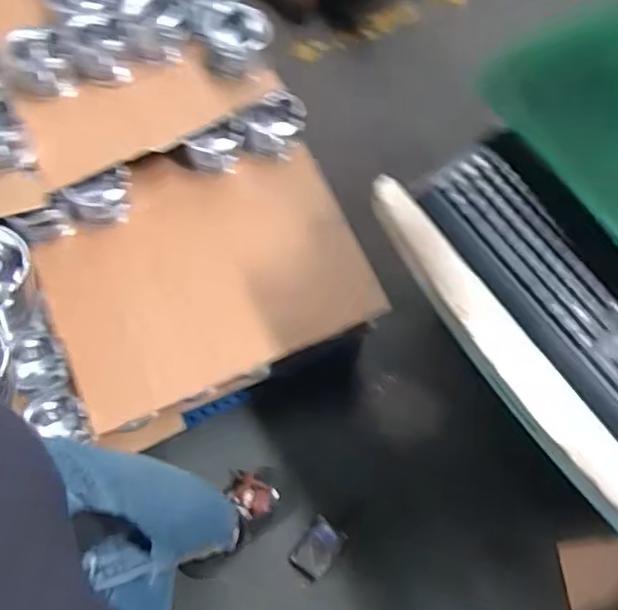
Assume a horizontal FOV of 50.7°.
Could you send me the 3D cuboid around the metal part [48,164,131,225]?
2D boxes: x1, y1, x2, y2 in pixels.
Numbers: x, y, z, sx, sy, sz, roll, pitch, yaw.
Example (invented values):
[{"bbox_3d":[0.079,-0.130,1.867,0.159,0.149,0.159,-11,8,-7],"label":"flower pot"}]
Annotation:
[{"bbox_3d":[-0.416,-0.204,1.281,0.152,0.093,0.082,-23,71,-11],"label":"metal part"}]

